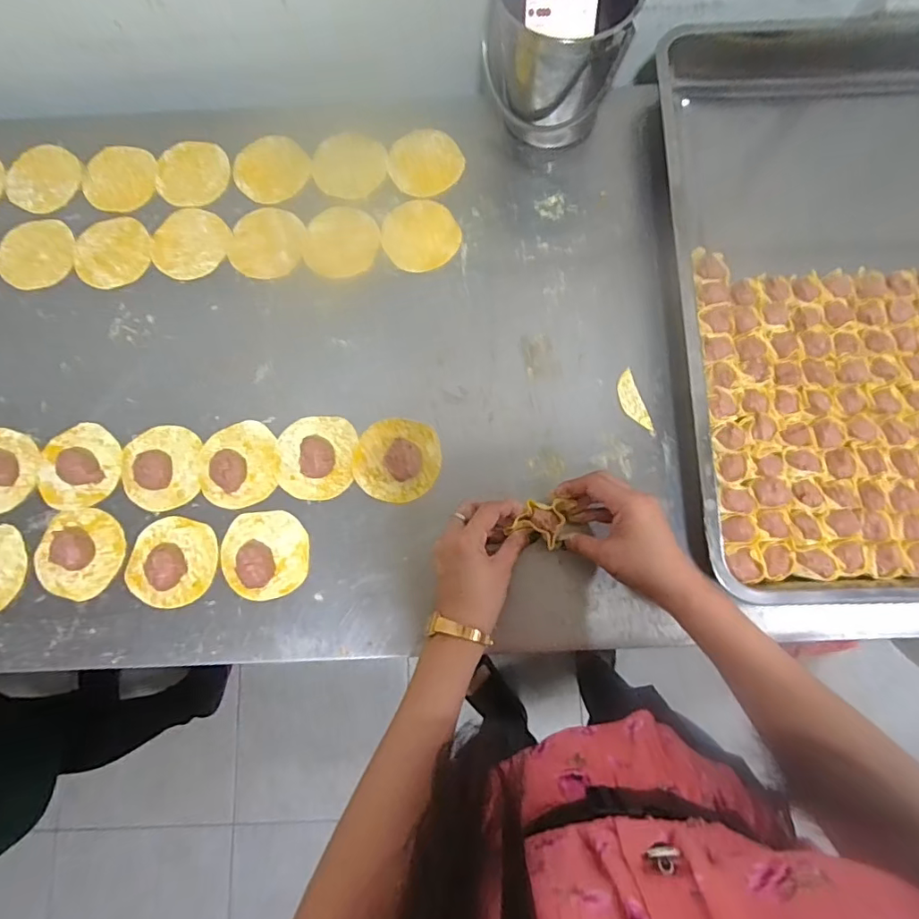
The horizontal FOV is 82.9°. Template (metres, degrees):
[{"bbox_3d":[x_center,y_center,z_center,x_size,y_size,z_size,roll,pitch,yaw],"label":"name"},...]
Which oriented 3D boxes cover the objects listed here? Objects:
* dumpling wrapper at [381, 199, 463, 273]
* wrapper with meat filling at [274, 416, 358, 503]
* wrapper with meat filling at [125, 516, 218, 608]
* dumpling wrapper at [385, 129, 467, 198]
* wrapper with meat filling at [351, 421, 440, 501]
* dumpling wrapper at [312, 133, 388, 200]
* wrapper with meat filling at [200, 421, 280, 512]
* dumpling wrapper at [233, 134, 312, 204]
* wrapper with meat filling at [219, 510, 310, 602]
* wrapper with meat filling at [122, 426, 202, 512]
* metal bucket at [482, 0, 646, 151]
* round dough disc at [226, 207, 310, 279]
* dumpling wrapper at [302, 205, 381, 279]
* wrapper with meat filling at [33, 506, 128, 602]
[{"bbox_3d":[-0.042,-0.241,0.556,0.078,0.004,0.082,0,78,0],"label":"dumpling wrapper"},{"bbox_3d":[-0.140,-0.004,0.501,0.074,0.021,0.081,0,78,0],"label":"wrapper with meat filling"},{"bbox_3d":[-0.271,0.095,0.484,0.077,0.018,0.080,0,78,0],"label":"wrapper with meat filling"},{"bbox_3d":[-0.037,-0.327,0.575,0.081,0.005,0.078,0,83,-3],"label":"dumpling wrapper"},{"bbox_3d":[-0.061,-0.002,0.498,0.081,0.022,0.079,0,78,0],"label":"wrapper with meat filling"},{"bbox_3d":[-0.121,-0.326,0.574,0.078,0.004,0.084,0,78,0],"label":"dumpling wrapper"},{"bbox_3d":[-0.216,0.002,0.501,0.077,0.027,0.082,0,78,0],"label":"wrapper with meat filling"},{"bbox_3d":[-0.209,-0.324,0.581,0.080,0.006,0.080,0,83,4],"label":"dumpling wrapper"},{"bbox_3d":[-0.183,0.087,0.480,0.079,0.023,0.079,0,78,0],"label":"wrapper with meat filling"},{"bbox_3d":[-0.291,0.006,0.510,0.072,0.014,0.084,-14,79,-3],"label":"wrapper with meat filling"},{"bbox_3d":[0.103,-0.396,0.523,0.133,0.131,0.112,-15,79,-3],"label":"metal bucket"},{"bbox_3d":[-0.206,-0.233,0.561,0.082,0.004,0.083,-1,76,4],"label":"round dough disc"},{"bbox_3d":[-0.125,-0.233,0.554,0.080,0.004,0.083,0,78,0],"label":"dumpling wrapper"},{"bbox_3d":[-0.361,0.087,0.486,0.081,0.020,0.078,0,78,0],"label":"wrapper with meat filling"}]

